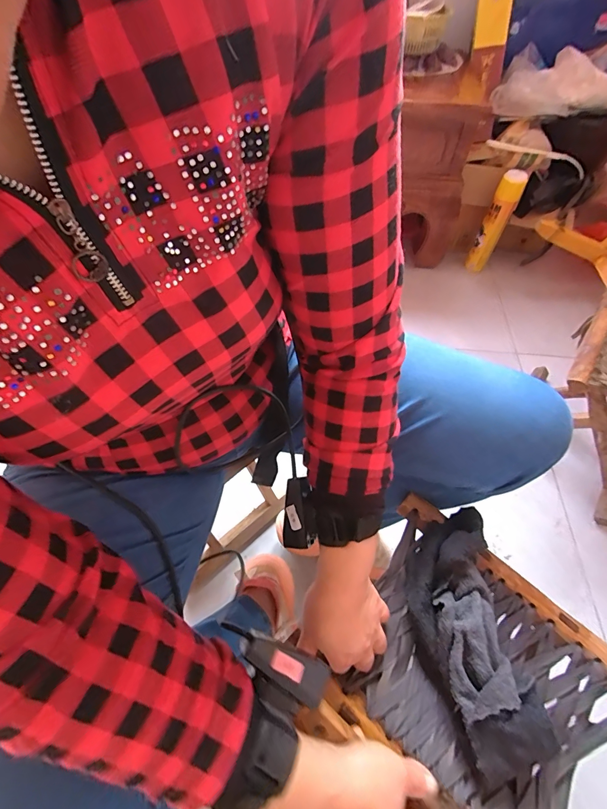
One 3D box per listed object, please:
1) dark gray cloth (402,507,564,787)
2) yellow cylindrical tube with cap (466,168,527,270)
[{"bbox_3d":[0.169,0.227,0.378,0.104,0.049,0.231,-6,58,-3],"label":"dark gray cloth"},{"bbox_3d":[0.574,-0.543,1.113,0.065,0.275,0.057,27,39,16],"label":"yellow cylindrical tube with cap"}]

